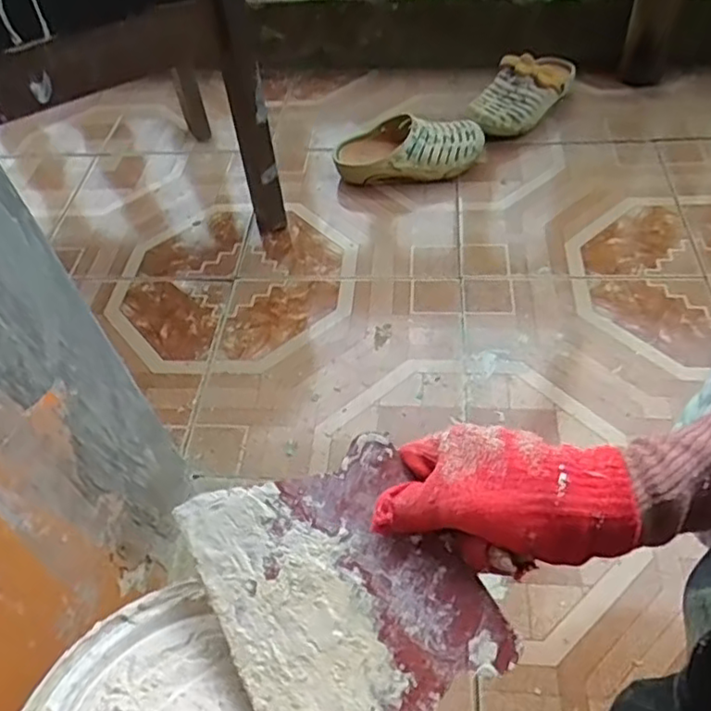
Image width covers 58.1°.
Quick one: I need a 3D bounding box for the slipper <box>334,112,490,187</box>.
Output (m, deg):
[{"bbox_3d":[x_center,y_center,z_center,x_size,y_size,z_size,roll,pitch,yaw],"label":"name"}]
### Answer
[{"bbox_3d":[0.080,-0.303,0.952,0.215,0.072,0.104,4,51,9],"label":"slipper"}]

